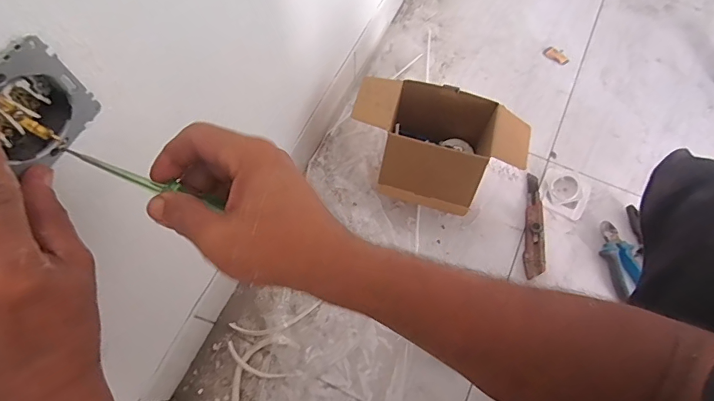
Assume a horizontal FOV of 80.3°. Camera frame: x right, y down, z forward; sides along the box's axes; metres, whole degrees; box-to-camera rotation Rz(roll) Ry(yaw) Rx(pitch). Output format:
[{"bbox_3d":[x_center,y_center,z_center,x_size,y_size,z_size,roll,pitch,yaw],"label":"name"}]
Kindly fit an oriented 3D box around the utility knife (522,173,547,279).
[{"bbox_3d":[0.299,0.039,0.703,0.035,0.020,0.182,11,67,4],"label":"utility knife"}]

